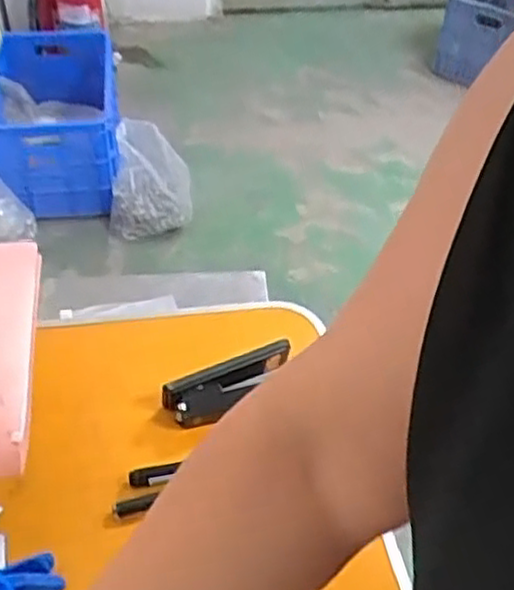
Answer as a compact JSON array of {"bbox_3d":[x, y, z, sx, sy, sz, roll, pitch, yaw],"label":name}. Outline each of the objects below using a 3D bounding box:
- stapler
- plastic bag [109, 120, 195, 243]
[{"bbox_3d":[-0.020,0.090,0.666,0.125,0.044,0.049,-15,47,-19],"label":"stapler"},{"bbox_3d":[-0.266,-0.293,1.812,0.199,0.295,0.135,4,43,0],"label":"plastic bag"}]

